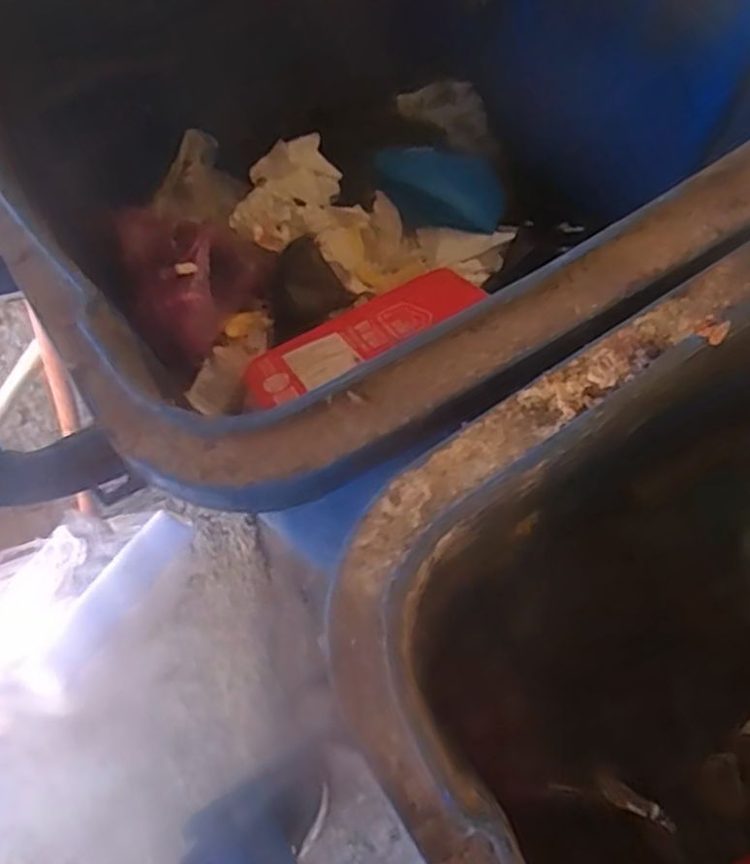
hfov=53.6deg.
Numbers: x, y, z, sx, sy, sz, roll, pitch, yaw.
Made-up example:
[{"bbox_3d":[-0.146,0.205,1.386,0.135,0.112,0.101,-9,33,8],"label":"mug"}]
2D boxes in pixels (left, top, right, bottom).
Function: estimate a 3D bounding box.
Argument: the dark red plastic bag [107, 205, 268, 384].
[{"bbox_3d":[-0.193,-0.171,0.780,0.150,0.097,0.179,-27,71,-8],"label":"dark red plastic bag"}]

